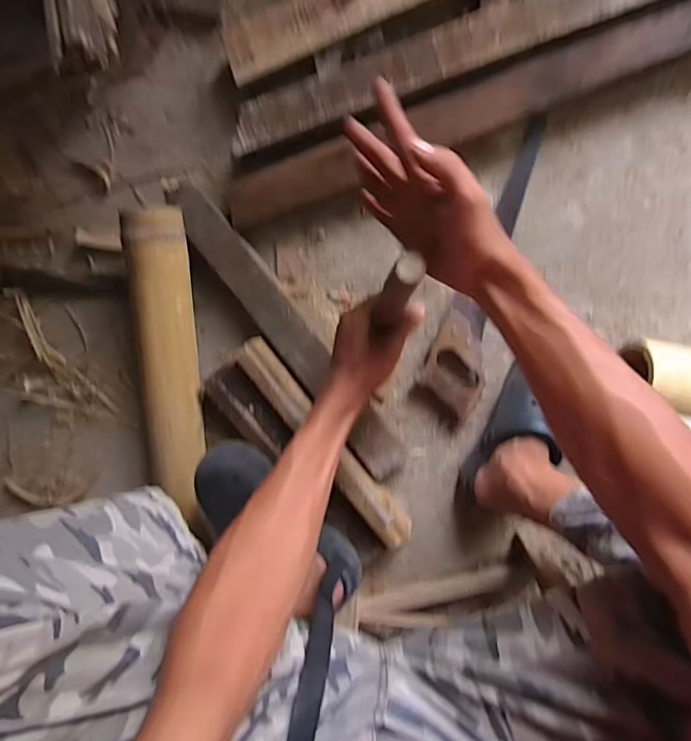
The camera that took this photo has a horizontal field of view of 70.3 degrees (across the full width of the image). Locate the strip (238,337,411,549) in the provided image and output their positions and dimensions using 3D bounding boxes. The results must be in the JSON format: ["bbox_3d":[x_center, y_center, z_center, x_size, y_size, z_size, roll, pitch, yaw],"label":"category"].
[{"bbox_3d":[-0.030,0.107,0.710,0.050,0.025,0.361,-38,92,10],"label":"strip"}]

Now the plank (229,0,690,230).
[{"bbox_3d":[0.174,-0.343,0.656,0.707,0.058,0.069,-18,98,6],"label":"plank"}]

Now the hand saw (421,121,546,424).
[{"bbox_3d":[0.198,-0.143,0.693,0.084,0.034,0.420,15,100,1],"label":"hand saw"}]

